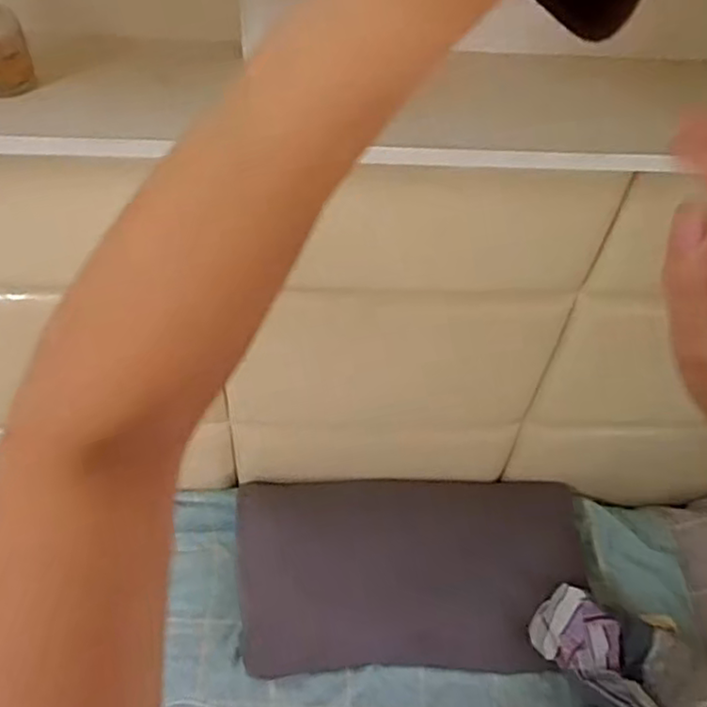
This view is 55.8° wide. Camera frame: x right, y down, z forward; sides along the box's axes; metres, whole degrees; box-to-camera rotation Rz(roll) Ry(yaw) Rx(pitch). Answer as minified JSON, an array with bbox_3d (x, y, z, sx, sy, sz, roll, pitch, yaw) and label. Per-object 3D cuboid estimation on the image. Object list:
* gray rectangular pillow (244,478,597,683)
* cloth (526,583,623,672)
[{"bbox_3d":[0.124,0.453,1.423,0.727,0.113,0.398,1,49,-3],"label":"gray rectangular pillow"},{"bbox_3d":[0.442,0.546,1.307,0.181,0.090,0.138,14,50,9],"label":"cloth"}]

